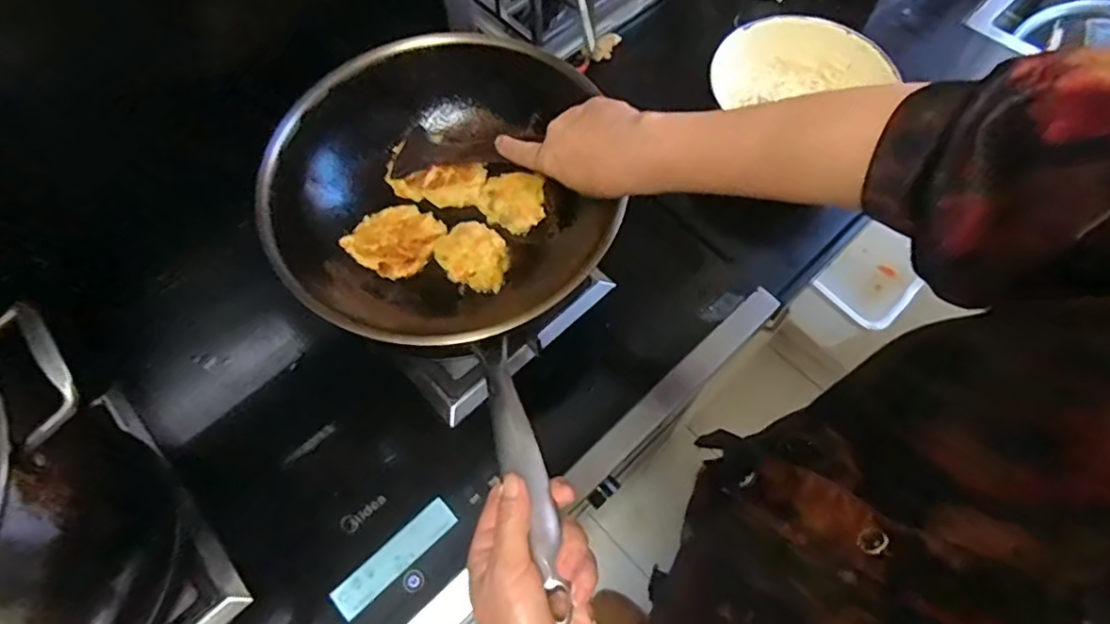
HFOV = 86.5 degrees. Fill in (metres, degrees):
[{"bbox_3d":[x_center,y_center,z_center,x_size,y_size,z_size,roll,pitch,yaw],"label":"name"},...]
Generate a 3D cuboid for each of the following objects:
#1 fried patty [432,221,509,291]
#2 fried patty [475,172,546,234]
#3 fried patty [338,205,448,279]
[{"bbox_3d":[-0.081,-0.058,0.577,0.076,0.017,0.063,21,66,11],"label":"fried patty"},{"bbox_3d":[-0.045,-0.112,0.603,0.067,0.014,0.064,4,64,3],"label":"fried patty"},{"bbox_3d":[-0.159,-0.075,0.590,0.080,0.010,0.080,27,67,14],"label":"fried patty"}]

